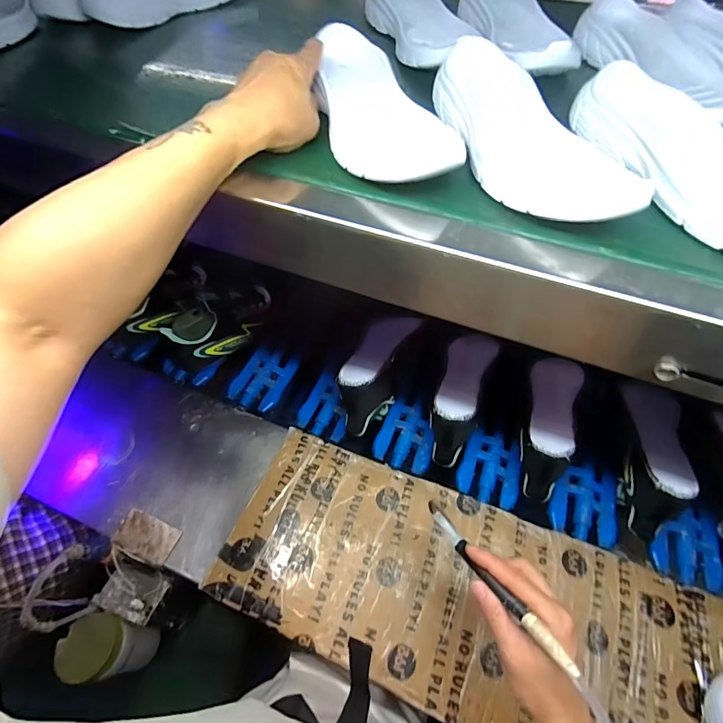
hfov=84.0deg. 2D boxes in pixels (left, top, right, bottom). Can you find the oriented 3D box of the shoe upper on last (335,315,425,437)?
[{"bbox_3d":[0.027,0.008,0.693,0.084,0.118,0.220,16,62,12],"label":"shoe upper on last"}]

